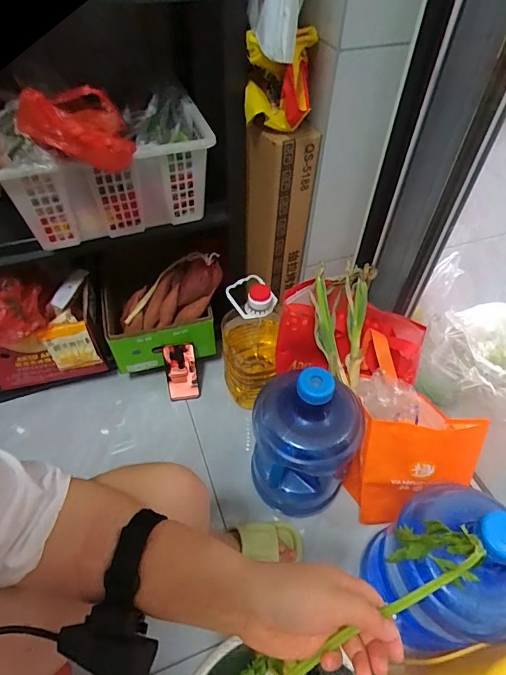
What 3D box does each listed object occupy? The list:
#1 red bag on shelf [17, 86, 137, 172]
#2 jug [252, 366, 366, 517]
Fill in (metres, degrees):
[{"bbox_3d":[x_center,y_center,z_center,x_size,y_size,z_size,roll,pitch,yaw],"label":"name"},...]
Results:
[{"bbox_3d":[-0.215,-0.251,0.494,0.118,0.092,0.100,-17,53,-15],"label":"red bag on shelf"},{"bbox_3d":[0.091,0.190,0.762,0.191,0.357,0.163,23,53,17],"label":"jug"}]

